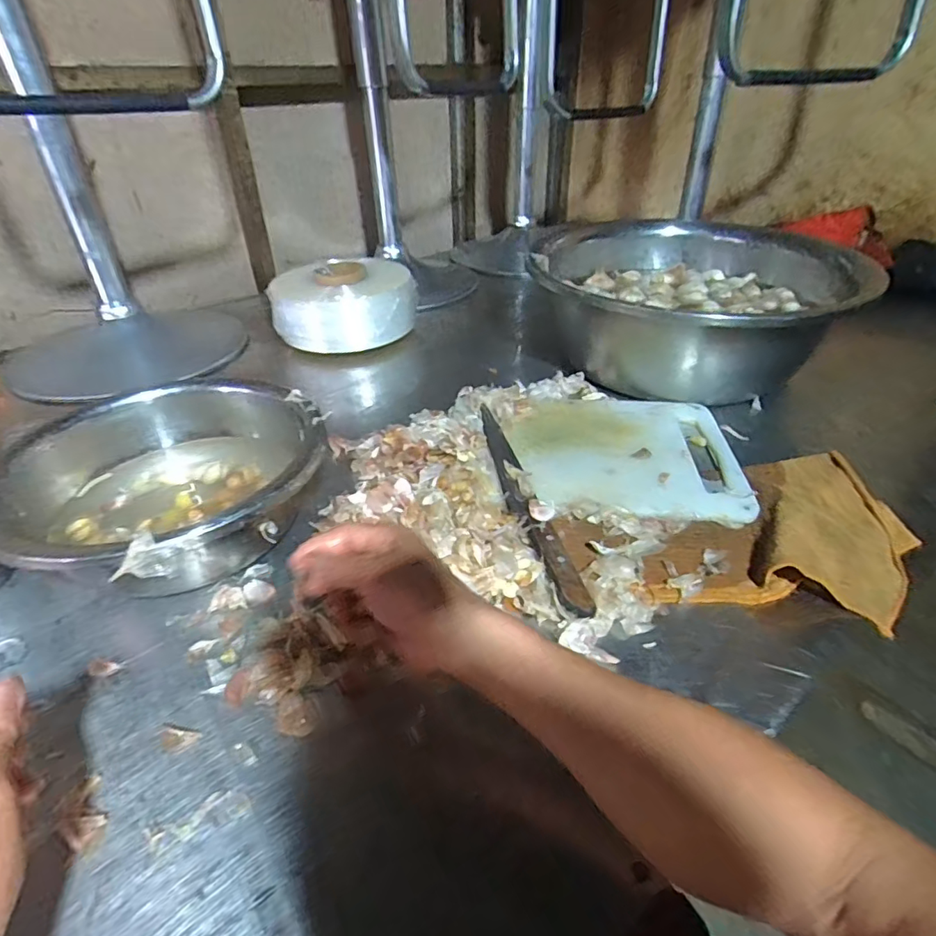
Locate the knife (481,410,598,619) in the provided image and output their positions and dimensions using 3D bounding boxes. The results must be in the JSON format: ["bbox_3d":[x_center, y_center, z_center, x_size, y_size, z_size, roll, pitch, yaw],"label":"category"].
[{"bbox_3d":[0.055,0.023,0.576,0.034,0.016,0.343,-9,37,-10],"label":"knife"}]

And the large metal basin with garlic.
[{"bbox_3d":[0.321,-0.254,0.821,0.420,0.165,0.428,-1,36,1],"label":"large metal basin with garlic"}]

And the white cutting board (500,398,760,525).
[{"bbox_3d":[0.186,-0.029,0.651,0.266,0.010,0.248,3,37,6],"label":"white cutting board"}]

